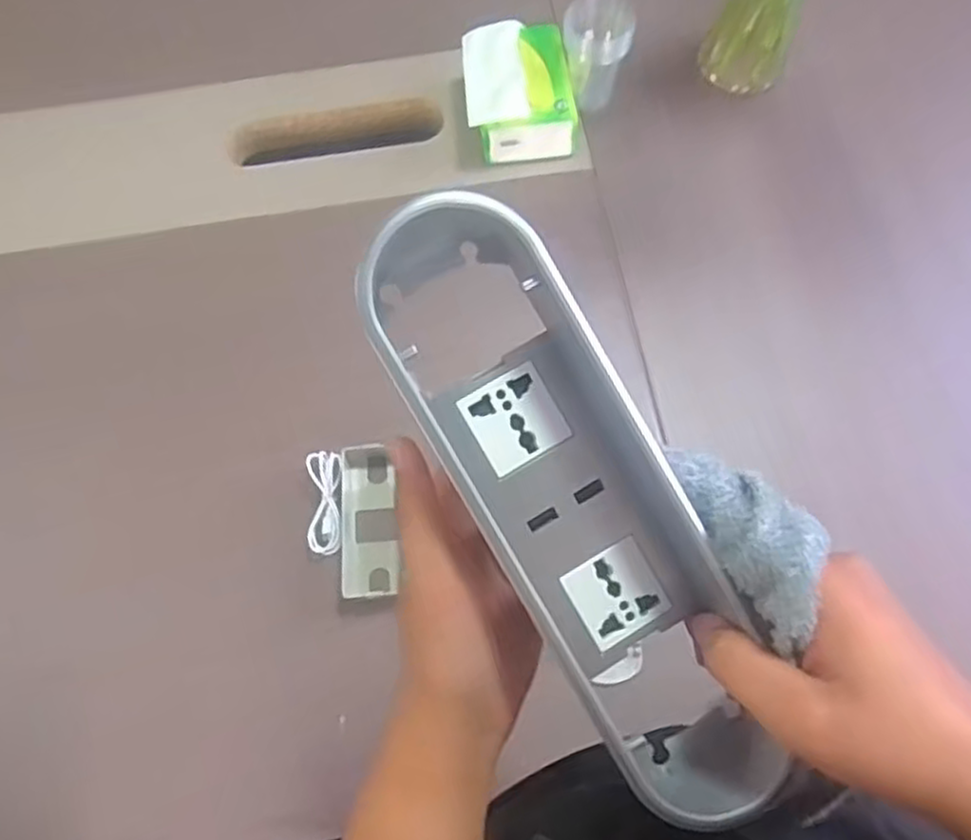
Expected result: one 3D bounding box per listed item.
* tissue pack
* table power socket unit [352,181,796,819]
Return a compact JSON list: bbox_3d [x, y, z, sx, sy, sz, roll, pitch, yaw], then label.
[{"bbox_3d":[0.037,-0.368,0.840,0.114,0.073,0.150,-5,68,0],"label":"tissue pack"},{"bbox_3d":[0.034,0.035,0.286,0.071,0.051,0.253,-28,95,-9],"label":"table power socket unit"}]

